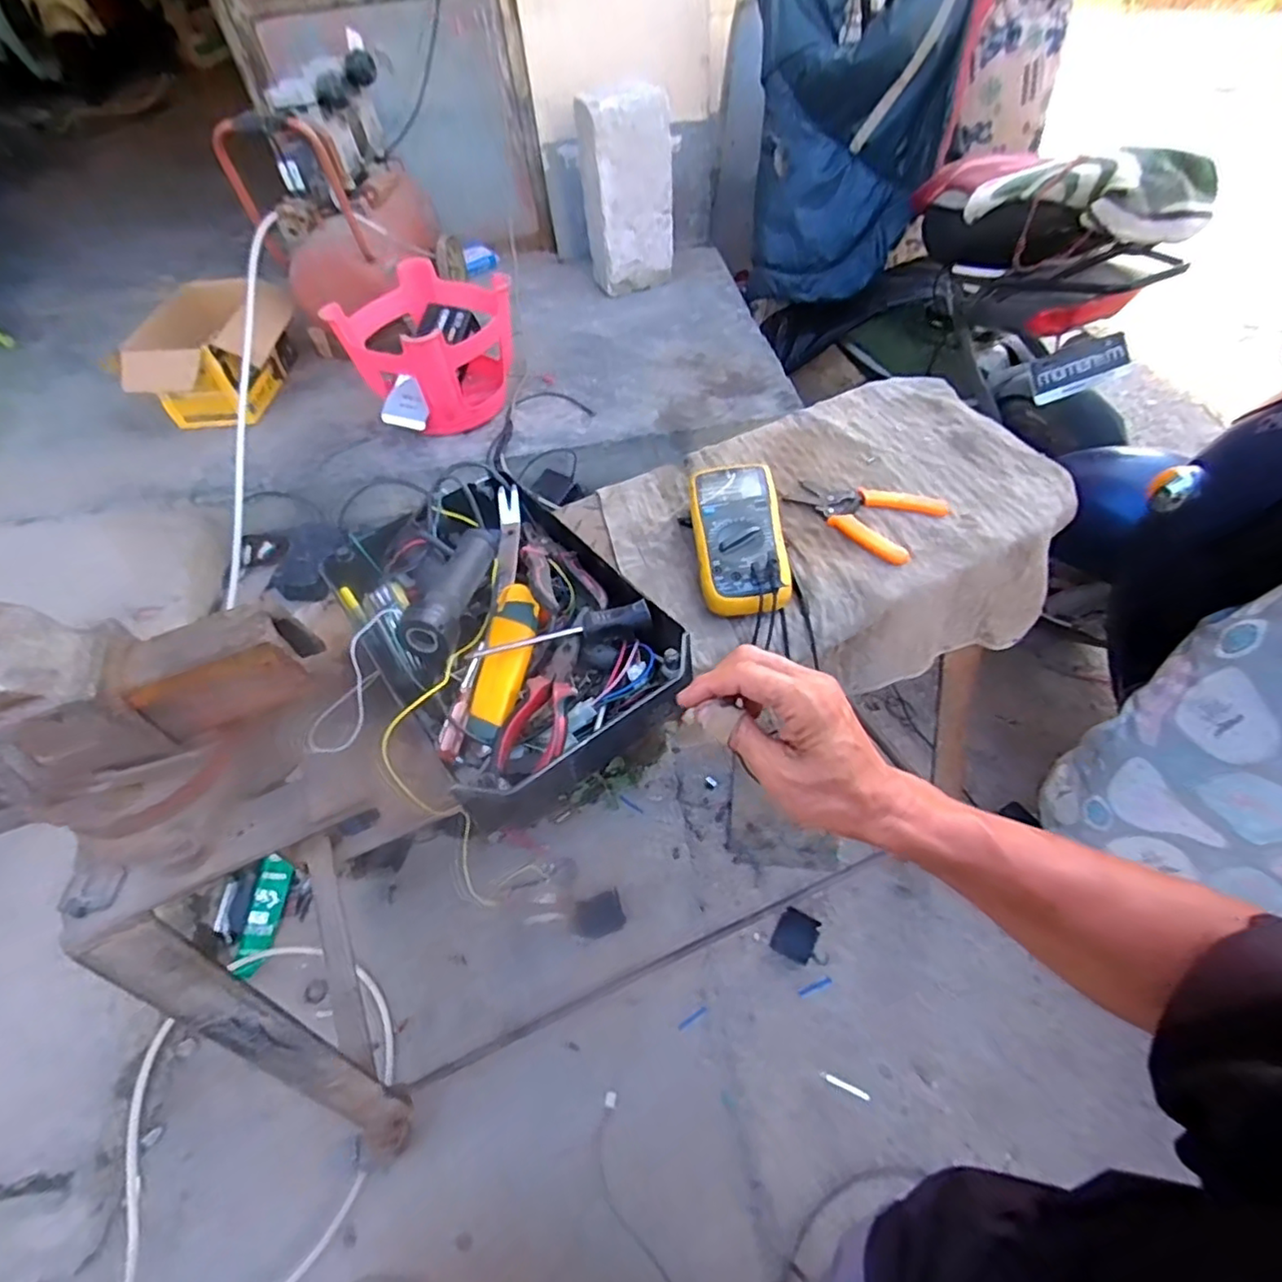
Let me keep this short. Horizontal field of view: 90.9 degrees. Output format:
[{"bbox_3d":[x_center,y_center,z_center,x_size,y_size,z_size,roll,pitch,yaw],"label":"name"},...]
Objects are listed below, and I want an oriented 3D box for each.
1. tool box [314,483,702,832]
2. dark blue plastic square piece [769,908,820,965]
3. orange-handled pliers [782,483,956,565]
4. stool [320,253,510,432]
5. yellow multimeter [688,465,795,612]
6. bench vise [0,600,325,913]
[{"bbox_3d":[-0.127,-0.019,0.560,0.205,0.082,0.350,-31,54,-19],"label":"tool box"},{"bbox_3d":[0.267,0.505,1.081,0.068,0.005,0.079,28,55,14],"label":"dark blue plastic square piece"},{"bbox_3d":[0.232,-0.139,0.661,0.145,0.011,0.106,33,60,29],"label":"orange-handled pliers"},{"bbox_3d":[-0.440,-0.653,1.412,0.310,0.234,0.329,21,55,22],"label":"stool"},{"bbox_3d":[0.097,-0.097,0.623,0.085,0.053,0.176,-5,50,1],"label":"yellow multimeter"},{"bbox_3d":[-0.427,0.078,0.484,0.313,0.183,0.156,-13,50,-5],"label":"bench vise"}]

